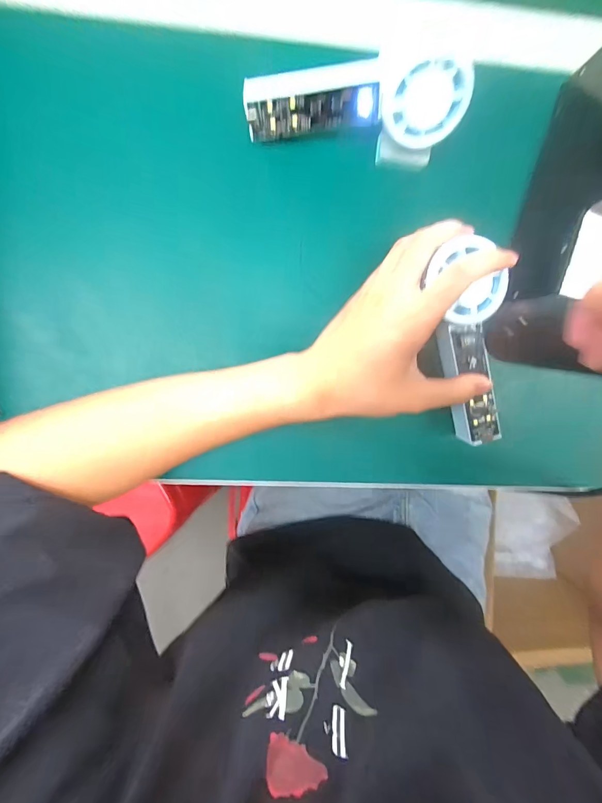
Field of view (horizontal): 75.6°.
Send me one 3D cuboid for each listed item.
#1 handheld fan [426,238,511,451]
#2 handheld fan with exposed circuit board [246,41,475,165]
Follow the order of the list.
[{"bbox_3d":[0.124,-0.040,0.287,0.043,0.030,0.150,-15,113,-3],"label":"handheld fan"},{"bbox_3d":[0.037,-0.202,0.269,0.149,0.065,0.040,-1,95,-5],"label":"handheld fan with exposed circuit board"}]

